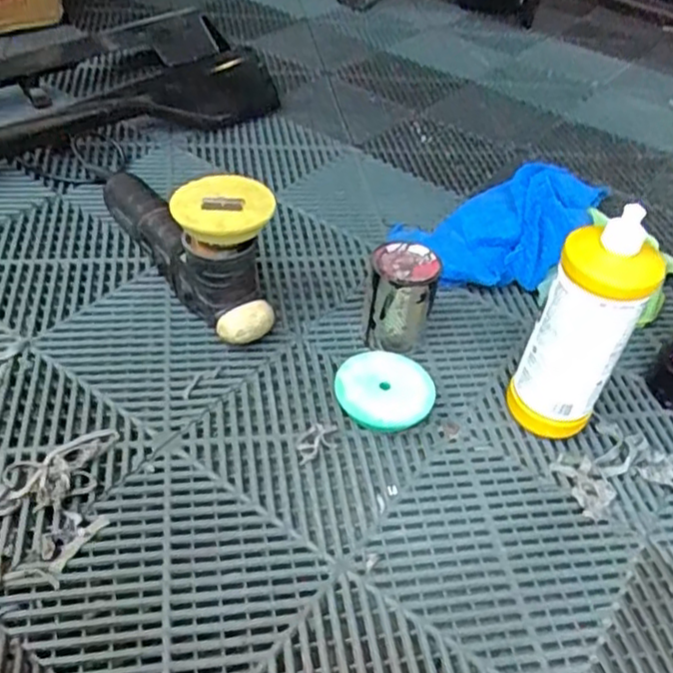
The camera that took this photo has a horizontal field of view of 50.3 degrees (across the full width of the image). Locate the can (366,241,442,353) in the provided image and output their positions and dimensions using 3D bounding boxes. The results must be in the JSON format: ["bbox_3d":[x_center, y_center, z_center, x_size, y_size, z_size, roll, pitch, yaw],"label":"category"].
[{"bbox_3d":[0.069,-0.038,0.772,0.068,0.107,0.062,4,42,-4],"label":"can"}]

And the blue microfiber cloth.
[{"bbox_3d":[0.212,-0.152,0.927,0.247,0.105,0.192,-29,53,-33],"label":"blue microfiber cloth"}]

